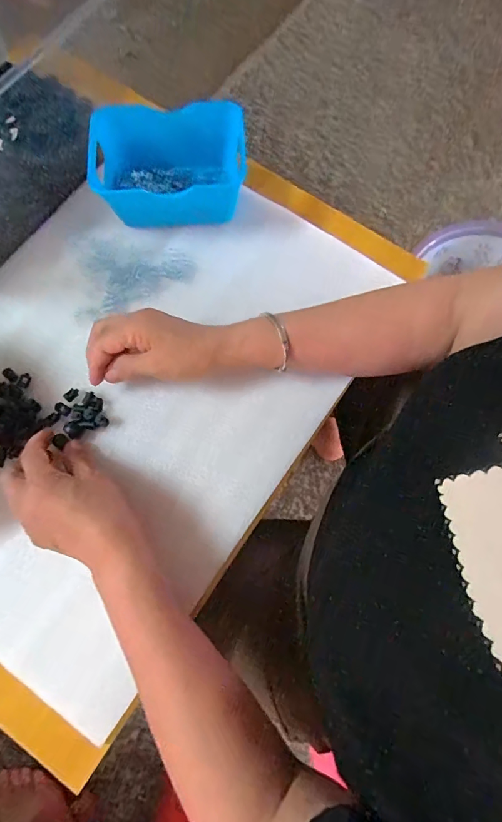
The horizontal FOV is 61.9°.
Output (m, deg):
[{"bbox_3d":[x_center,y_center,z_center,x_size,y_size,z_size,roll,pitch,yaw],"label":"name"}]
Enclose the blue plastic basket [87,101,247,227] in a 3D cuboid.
[{"bbox_3d":[-0.086,-0.256,0.441,0.159,0.066,0.093,-4,75,-1],"label":"blue plastic basket"}]

